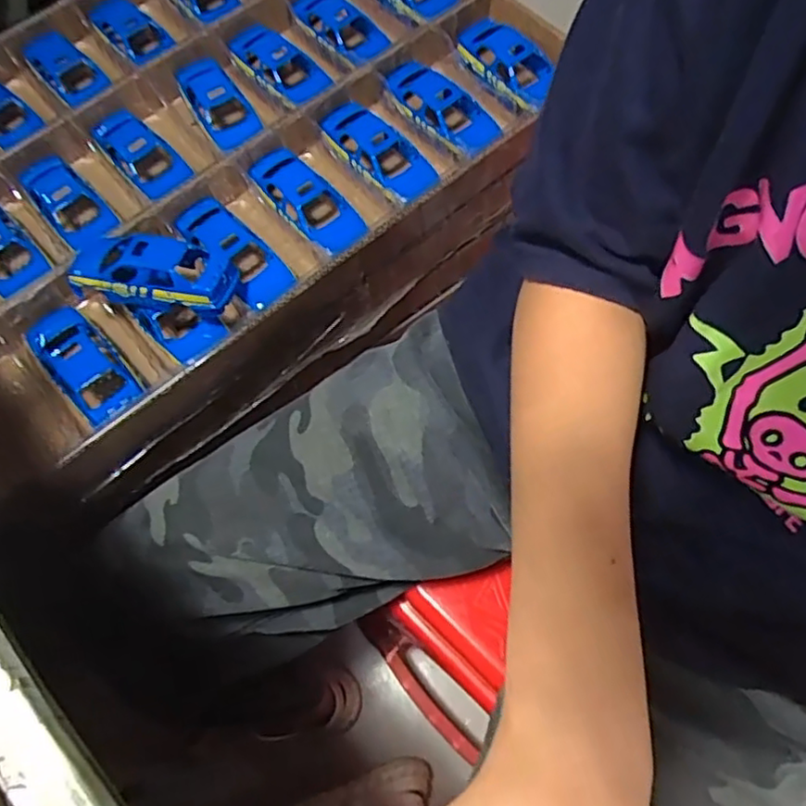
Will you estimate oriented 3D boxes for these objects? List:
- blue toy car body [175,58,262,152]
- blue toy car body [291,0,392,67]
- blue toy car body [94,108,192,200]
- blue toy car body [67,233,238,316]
[{"bbox_3d":[-0.169,-0.277,0.605,0.048,0.035,0.128,-31,68,-9],"label":"blue toy car body"},{"bbox_3d":[-0.058,-0.372,0.645,0.052,0.037,0.127,-41,70,-13],"label":"blue toy car body"},{"bbox_3d":[-0.240,-0.230,0.587,0.046,0.028,0.113,-41,70,-13],"label":"blue toy car body"},{"bbox_3d":[-0.200,-0.105,0.507,0.136,0.046,0.058,9,68,8],"label":"blue toy car body"}]

